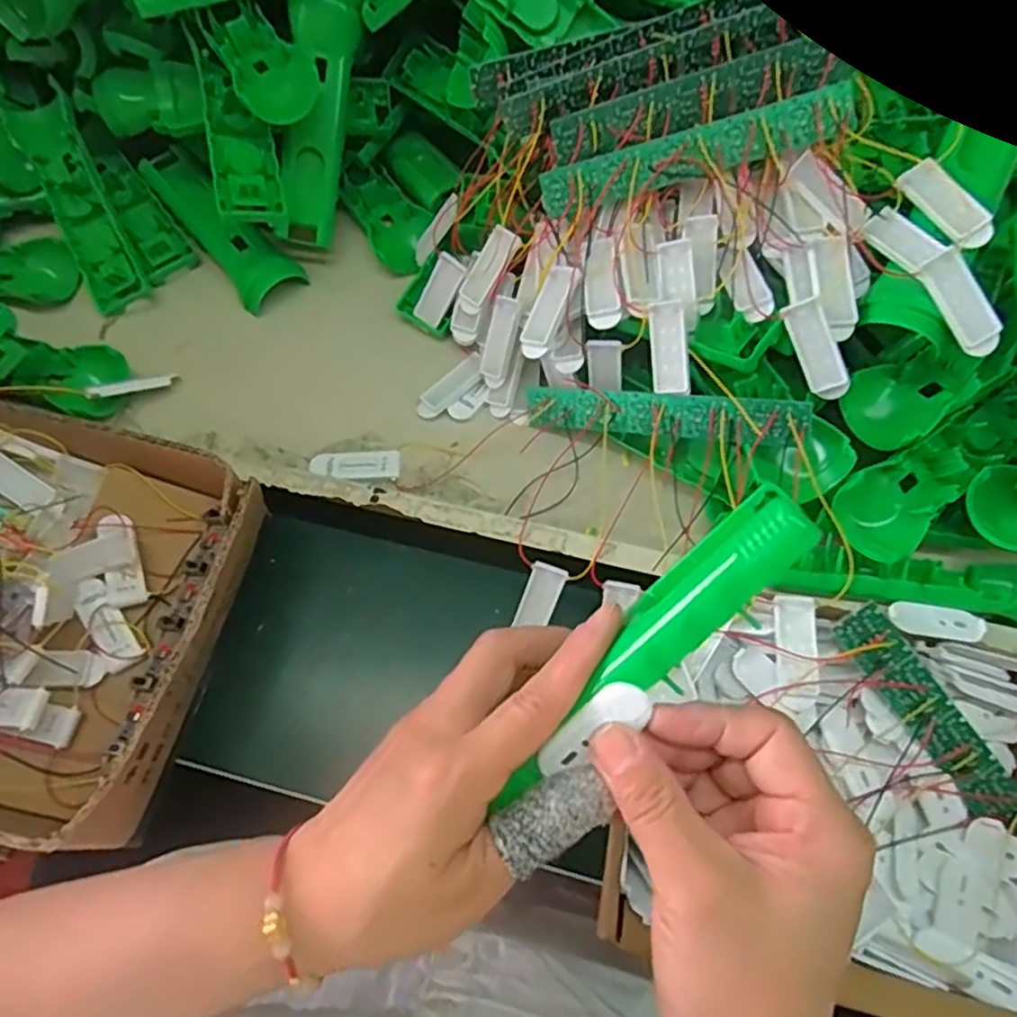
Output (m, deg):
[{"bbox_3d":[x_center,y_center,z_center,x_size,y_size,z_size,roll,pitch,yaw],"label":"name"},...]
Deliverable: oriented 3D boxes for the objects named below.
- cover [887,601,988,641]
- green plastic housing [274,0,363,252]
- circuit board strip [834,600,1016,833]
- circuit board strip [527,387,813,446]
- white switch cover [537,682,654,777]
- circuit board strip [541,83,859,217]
[{"bbox_3d":[0.230,0.060,0.380,0.051,0.010,0.019,4,67,3],"label":"cover"},{"bbox_3d":[-0.130,-0.255,0.465,0.041,0.026,0.154,18,112,8],"label":"green plastic housing"},{"bbox_3d":[0.221,0.111,0.365,0.025,0.007,0.137,-38,88,11],"label":"circuit board strip"},{"bbox_3d":[0.088,-0.054,0.418,0.168,0.023,0.019,9,65,32],"label":"circuit board strip"},{"bbox_3d":[0.029,0.076,0.242,0.045,0.007,0.015,-43,70,17],"label":"white switch cover"},{"bbox_3d":[0.101,-0.193,0.387,0.166,0.009,0.025,-10,103,16],"label":"circuit board strip"}]

